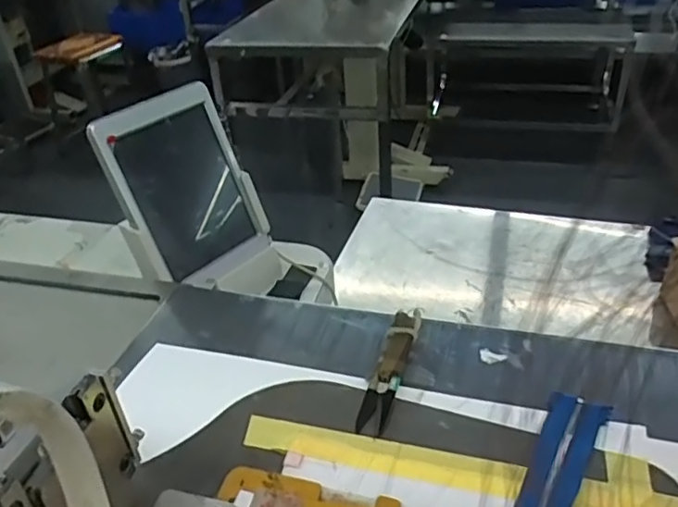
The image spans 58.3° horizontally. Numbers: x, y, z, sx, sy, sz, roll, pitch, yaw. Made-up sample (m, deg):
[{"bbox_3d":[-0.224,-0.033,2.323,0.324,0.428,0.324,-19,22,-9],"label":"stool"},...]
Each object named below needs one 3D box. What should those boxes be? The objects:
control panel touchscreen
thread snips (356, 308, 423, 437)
[{"bbox_3d":[-0.167,-0.071,0.673,0.026,0.205,0.152,6,34,45],"label":"control panel touchscreen"},{"bbox_3d":[0.038,0.083,0.448,0.021,0.014,0.112,9,37,19],"label":"thread snips"}]

